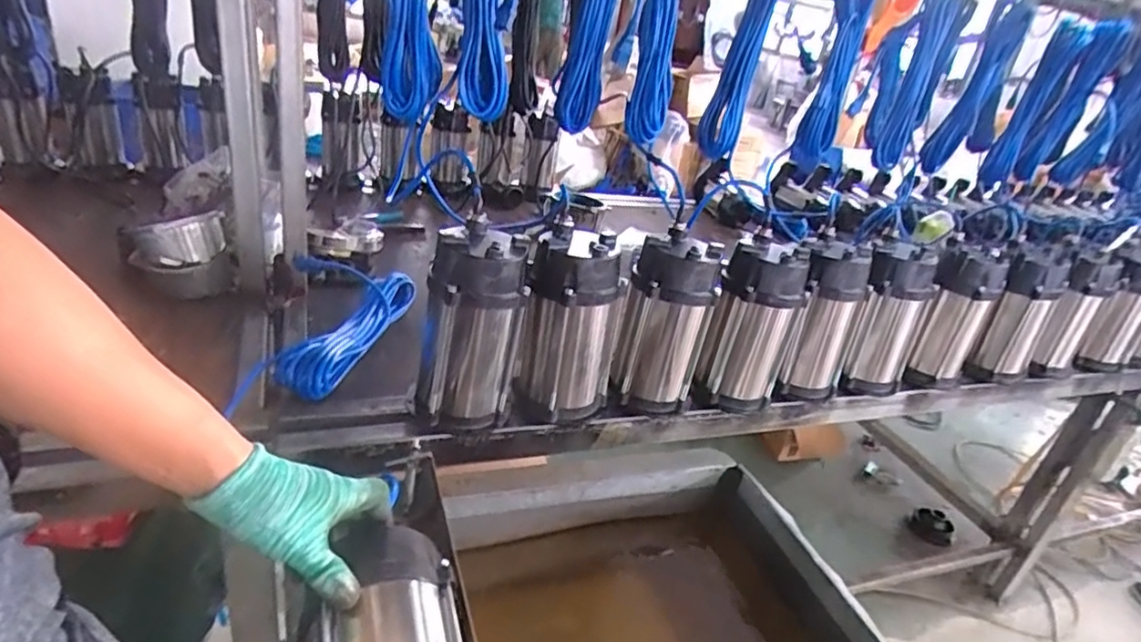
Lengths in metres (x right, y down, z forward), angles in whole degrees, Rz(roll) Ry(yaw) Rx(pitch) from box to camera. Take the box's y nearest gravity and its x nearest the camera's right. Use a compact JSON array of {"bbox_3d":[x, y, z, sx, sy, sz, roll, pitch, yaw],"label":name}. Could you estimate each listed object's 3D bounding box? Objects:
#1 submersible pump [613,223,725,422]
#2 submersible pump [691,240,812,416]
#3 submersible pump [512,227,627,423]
[{"bbox_3d":[0.143,0.000,0.967,0.121,0.249,0.127,13,27,7],"label":"submersible pump"},{"bbox_3d":[0.286,0.012,1.003,0.121,0.251,0.117,21,29,21],"label":"submersible pump"},{"bbox_3d":[-0.001,0.003,0.907,0.135,0.253,0.127,9,27,-1],"label":"submersible pump"}]

